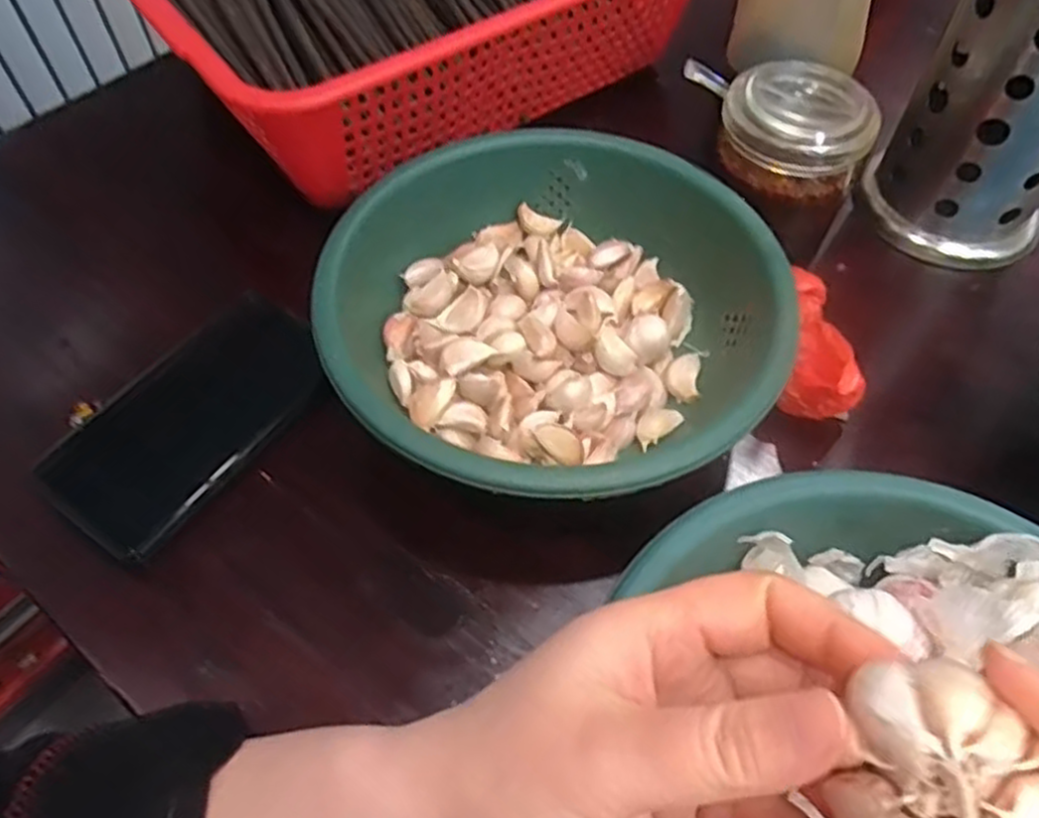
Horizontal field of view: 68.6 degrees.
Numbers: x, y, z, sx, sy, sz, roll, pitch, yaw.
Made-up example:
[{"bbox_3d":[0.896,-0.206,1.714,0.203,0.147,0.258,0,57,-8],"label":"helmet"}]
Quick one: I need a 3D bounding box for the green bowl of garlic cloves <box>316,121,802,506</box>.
[{"bbox_3d":[0.014,-0.042,0.393,0.211,0.066,0.225,-38,65,-22],"label":"green bowl of garlic cloves"}]

